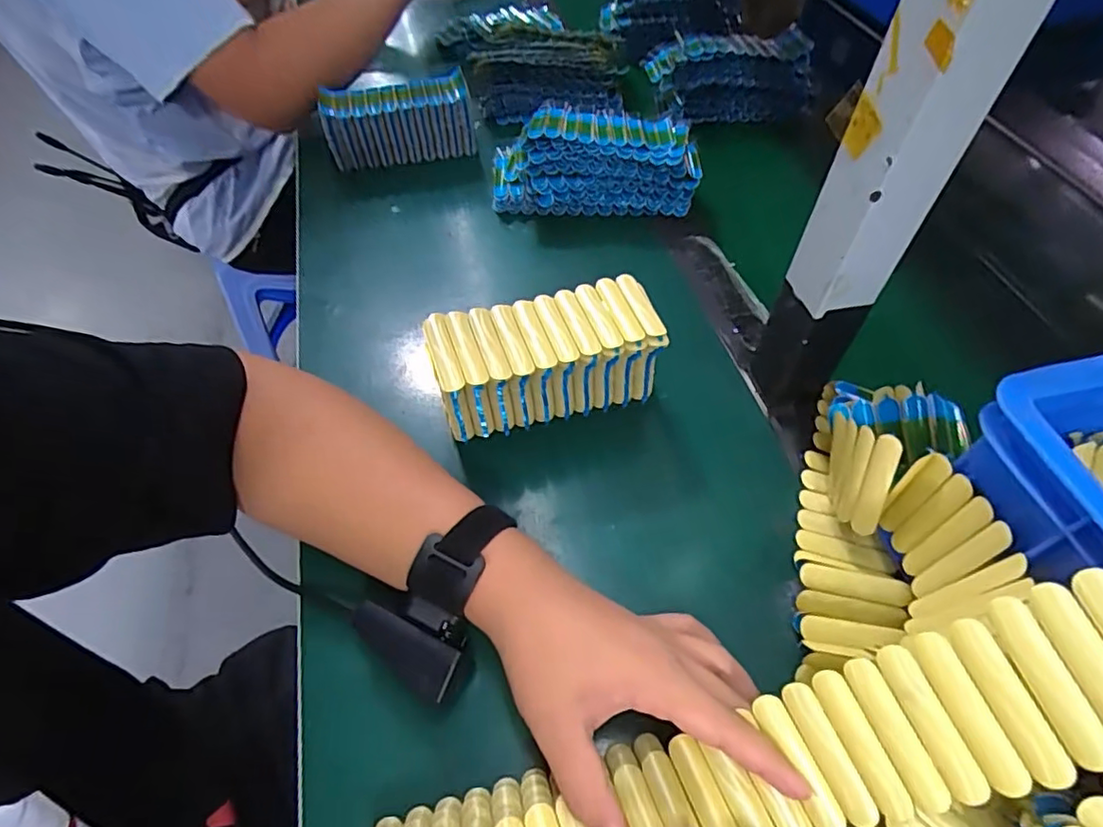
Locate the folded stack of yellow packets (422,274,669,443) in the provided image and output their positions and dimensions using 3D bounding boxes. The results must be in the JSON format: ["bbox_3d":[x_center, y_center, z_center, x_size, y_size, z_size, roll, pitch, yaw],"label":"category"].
[{"bbox_3d":[-0.005,-0.036,0.429,0.159,0.088,0.066,-15,56,-9],"label":"folded stack of yellow packets"}]

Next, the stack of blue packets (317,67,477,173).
[{"bbox_3d":[-0.163,-0.310,0.634,0.152,0.071,0.055,-13,56,-8],"label":"stack of blue packets"}]

